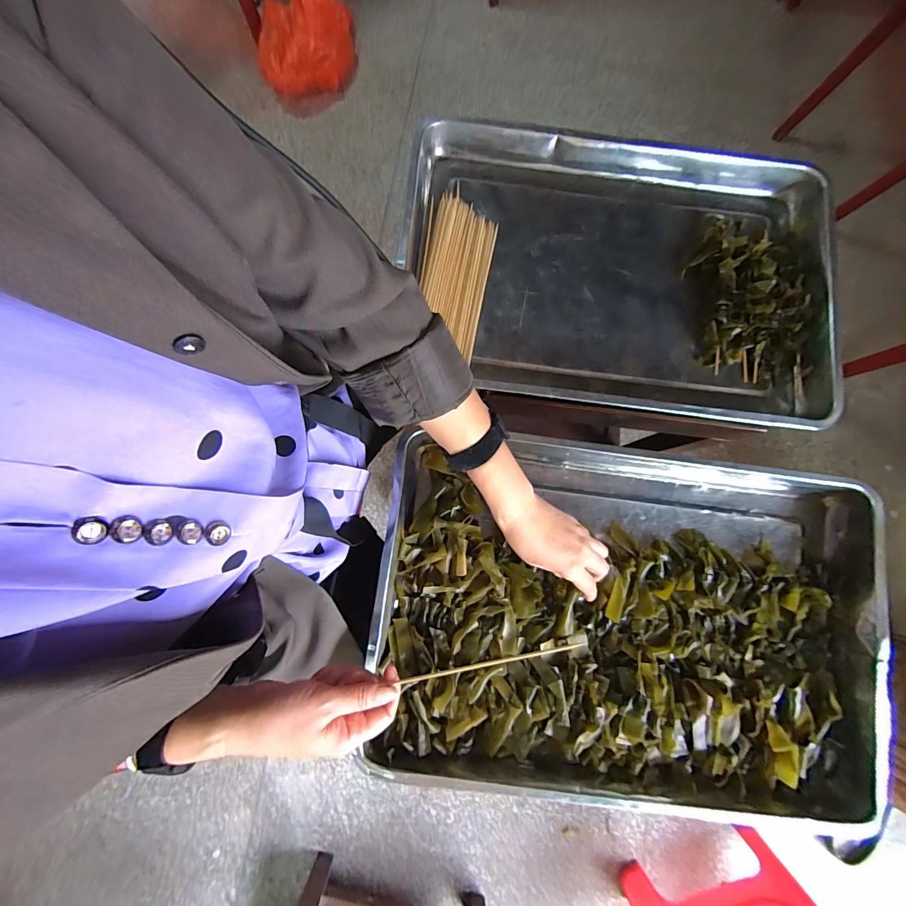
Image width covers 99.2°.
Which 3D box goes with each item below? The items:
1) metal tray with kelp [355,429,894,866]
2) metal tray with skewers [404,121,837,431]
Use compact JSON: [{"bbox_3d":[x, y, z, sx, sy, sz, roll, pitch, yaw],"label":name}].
[{"bbox_3d":[0.210,0.198,0.465,0.598,0.049,0.391,8,81,-1],"label":"metal tray with kelp"},{"bbox_3d":[0.227,-0.250,0.541,0.579,0.055,0.400,7,81,-1],"label":"metal tray with skewers"}]

